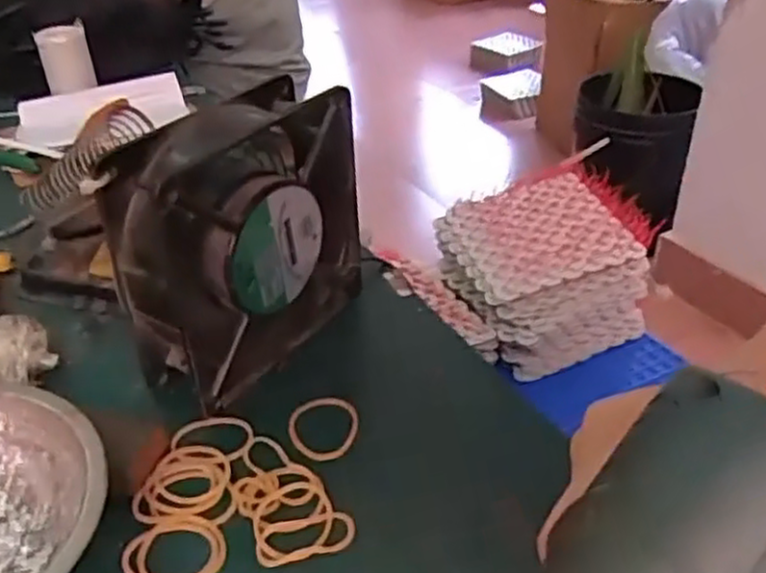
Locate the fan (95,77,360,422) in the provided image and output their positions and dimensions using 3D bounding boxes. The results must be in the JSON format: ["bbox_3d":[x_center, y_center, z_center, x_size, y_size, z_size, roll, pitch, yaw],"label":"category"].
[{"bbox_3d":[-0.063,-0.021,0.355,0.044,0.117,0.123,21,40,29],"label":"fan"}]

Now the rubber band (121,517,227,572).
[{"bbox_3d":[-0.078,0.099,0.283,0.037,0.004,0.030,-5,34,-6],"label":"rubber band"}]

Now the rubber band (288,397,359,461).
[{"bbox_3d":[-0.026,0.061,0.336,0.031,0.004,0.035,-8,35,-10],"label":"rubber band"}]

